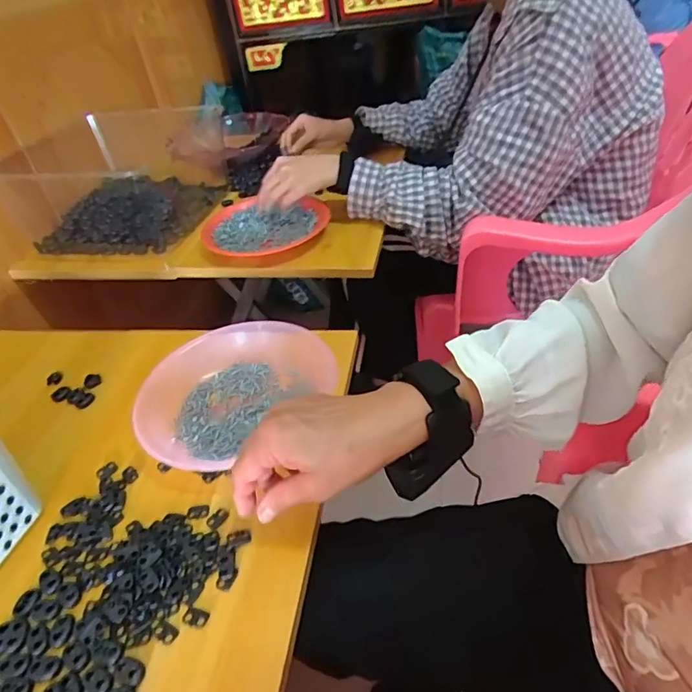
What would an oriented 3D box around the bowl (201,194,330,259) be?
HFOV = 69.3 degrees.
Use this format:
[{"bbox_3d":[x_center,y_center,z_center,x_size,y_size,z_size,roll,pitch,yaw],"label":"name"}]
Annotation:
[{"bbox_3d":[-0.132,-0.181,0.768,0.194,0.033,0.169,7,43,18],"label":"bowl"}]

